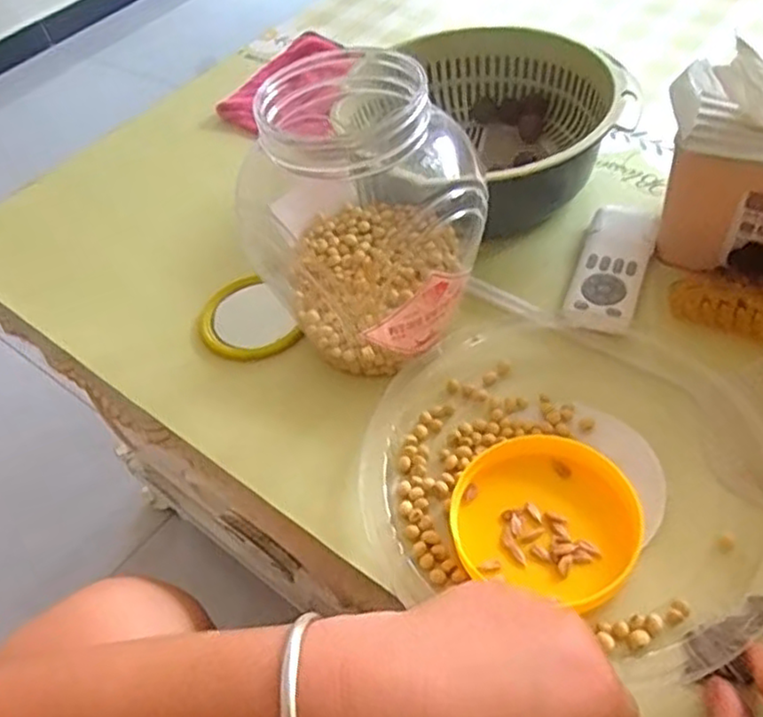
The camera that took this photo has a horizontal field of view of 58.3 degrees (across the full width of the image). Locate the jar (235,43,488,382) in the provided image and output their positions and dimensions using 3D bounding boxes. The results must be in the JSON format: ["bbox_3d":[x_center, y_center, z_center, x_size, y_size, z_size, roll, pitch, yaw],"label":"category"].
[{"bbox_3d":[-0.013,-0.078,0.438,0.136,0.167,0.134,-5,50,6],"label":"jar"}]

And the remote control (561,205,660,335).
[{"bbox_3d":[0.170,-0.068,0.502,0.048,0.012,0.135,12,54,20],"label":"remote control"}]

